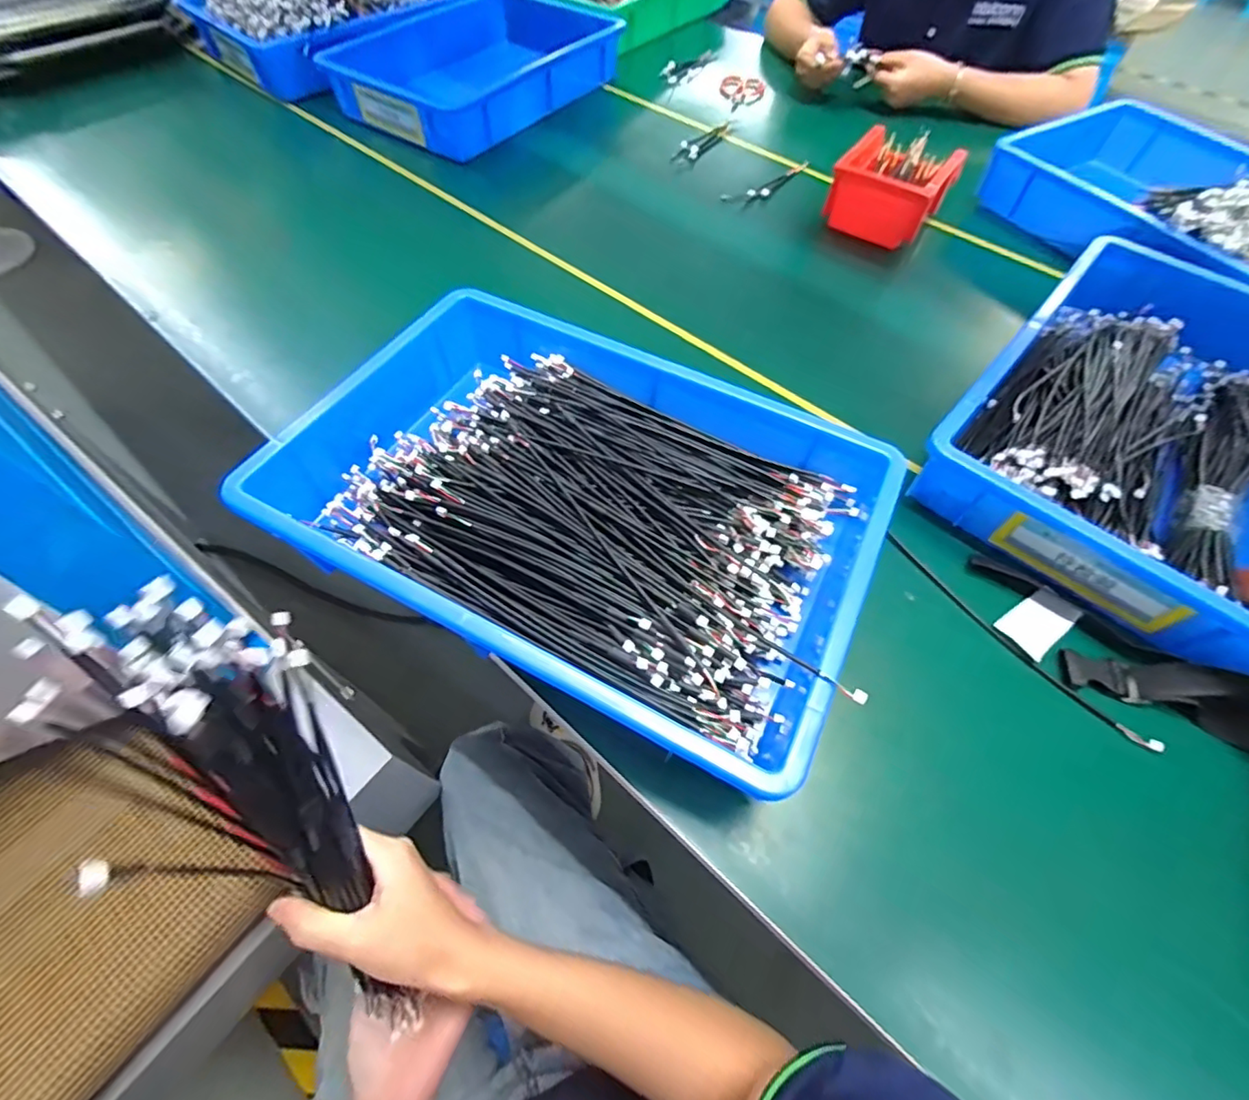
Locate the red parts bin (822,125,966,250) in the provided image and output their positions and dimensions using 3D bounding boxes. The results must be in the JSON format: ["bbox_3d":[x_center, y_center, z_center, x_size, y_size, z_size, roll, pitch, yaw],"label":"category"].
[{"bbox_3d":[0.364,-0.492,0.747,0.128,0.076,0.134,33,64,16],"label":"red parts bin"}]

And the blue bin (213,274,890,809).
[{"bbox_3d":[-0.033,-0.048,0.454,0.453,0.074,0.316,25,62,13],"label":"blue bin"}]

